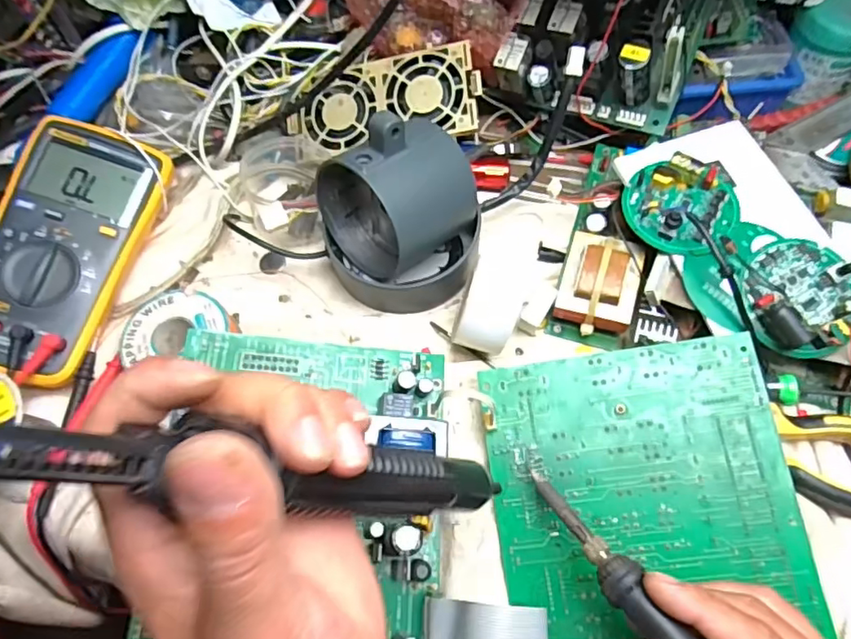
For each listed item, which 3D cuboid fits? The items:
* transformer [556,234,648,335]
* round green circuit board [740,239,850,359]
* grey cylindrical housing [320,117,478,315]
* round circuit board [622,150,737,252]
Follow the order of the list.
[{"bbox_3d":[0.115,-0.023,0.390,0.047,0.042,0.059,16,66,9],"label":"transformer"},{"bbox_3d":[0.225,-0.015,0.347,0.066,0.017,0.065,-1,64,1],"label":"round green circuit board"},{"bbox_3d":[-0.014,-0.065,0.376,0.101,0.110,0.080,-17,65,-7],"label":"grey cylindrical housing"},{"bbox_3d":[0.167,-0.073,0.372,0.072,0.022,0.064,-7,65,-2],"label":"round circuit board"}]

